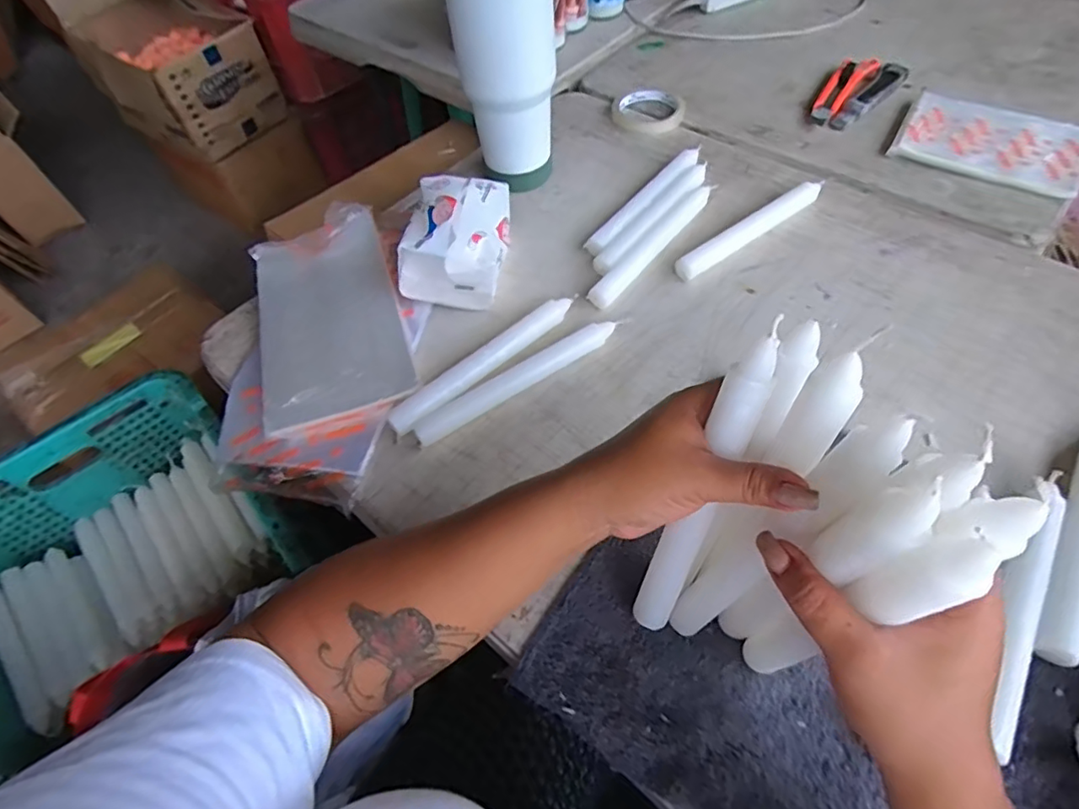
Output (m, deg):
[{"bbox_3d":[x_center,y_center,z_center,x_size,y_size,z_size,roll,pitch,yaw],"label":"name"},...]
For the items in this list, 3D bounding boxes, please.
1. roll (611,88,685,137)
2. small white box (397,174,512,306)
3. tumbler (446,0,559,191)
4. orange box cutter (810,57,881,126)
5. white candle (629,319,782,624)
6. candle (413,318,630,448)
[{"bbox_3d":[0.143,-0.381,0.726,0.083,0.014,0.083,-1,56,2],"label":"roll"},{"bbox_3d":[-0.078,-0.162,0.537,0.093,0.064,0.117,3,56,5],"label":"small white box"},{"bbox_3d":[-0.044,-0.359,0.510,0.118,0.350,0.104,-9,56,-3],"label":"tumbler"},{"bbox_3d":[0.383,-0.397,0.700,0.044,0.023,0.144,30,62,21],"label":"orange box cutter"},{"bbox_3d":[0.088,0.052,0.304,0.023,0.203,0.016,24,36,18],"label":"white candle"},{"bbox_3d":[-0.014,-0.025,0.483,0.207,0.014,0.022,-30,59,-17],"label":"candle"}]

